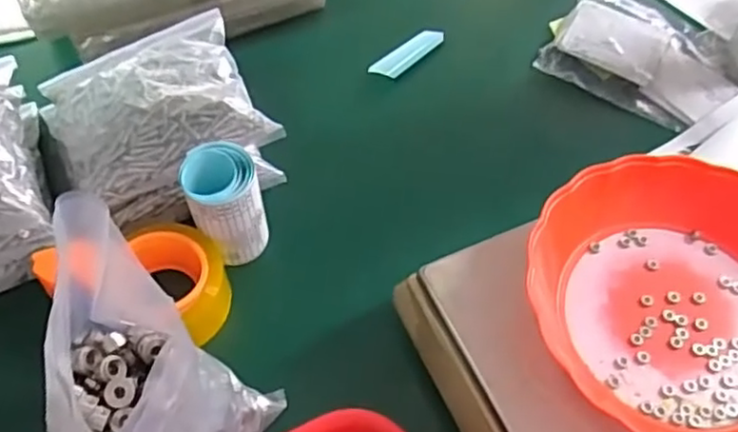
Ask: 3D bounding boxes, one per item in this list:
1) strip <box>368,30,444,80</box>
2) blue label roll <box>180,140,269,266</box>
[{"bbox_3d":[0.044,-0.182,0.751,0.028,0.006,0.100,37,63,21],"label":"strip"},{"bbox_3d":[-0.122,-0.012,0.576,0.059,0.091,0.061,1,56,-1],"label":"blue label roll"}]

